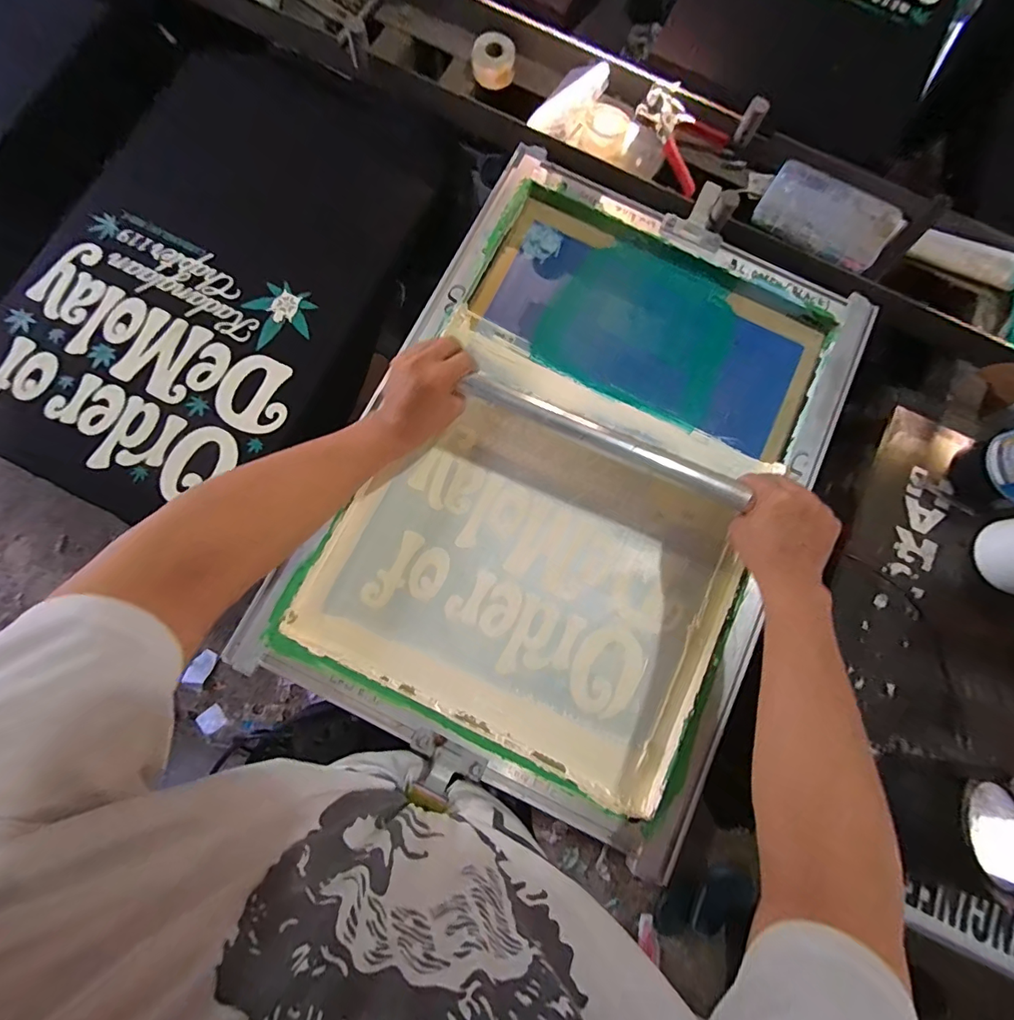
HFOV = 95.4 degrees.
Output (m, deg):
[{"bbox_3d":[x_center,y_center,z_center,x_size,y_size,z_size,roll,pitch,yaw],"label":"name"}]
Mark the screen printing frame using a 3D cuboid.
[{"bbox_3d":[0.093,-0.053,0.571,0.523,0.047,0.735,25,78,4],"label":"screen printing frame"}]

